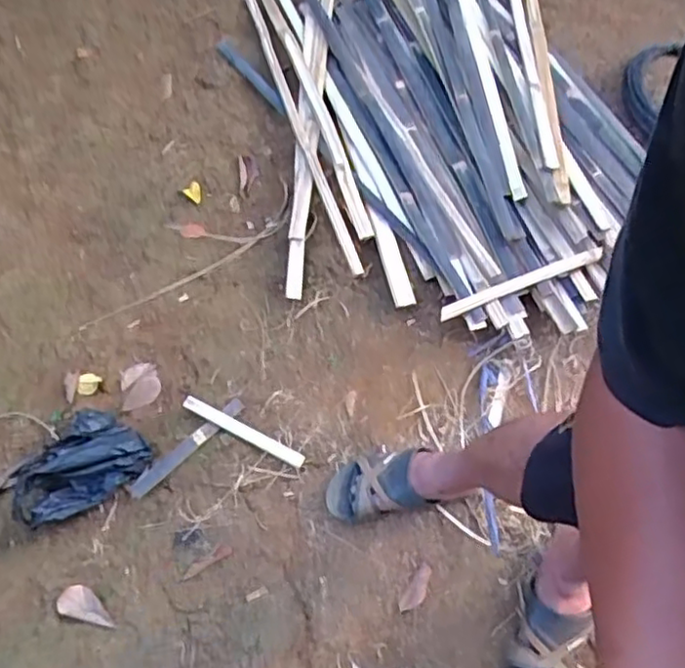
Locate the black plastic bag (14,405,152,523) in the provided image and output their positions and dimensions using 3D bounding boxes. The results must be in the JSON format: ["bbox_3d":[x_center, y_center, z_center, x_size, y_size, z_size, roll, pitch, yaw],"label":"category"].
[{"bbox_3d":[-0.472,0.230,1.188,0.236,0.080,0.152,-34,74,-14],"label":"black plastic bag"}]

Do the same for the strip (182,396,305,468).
[{"bbox_3d":[-0.183,0.178,1.236,0.244,0.014,0.026,26,70,7],"label":"strip"}]

